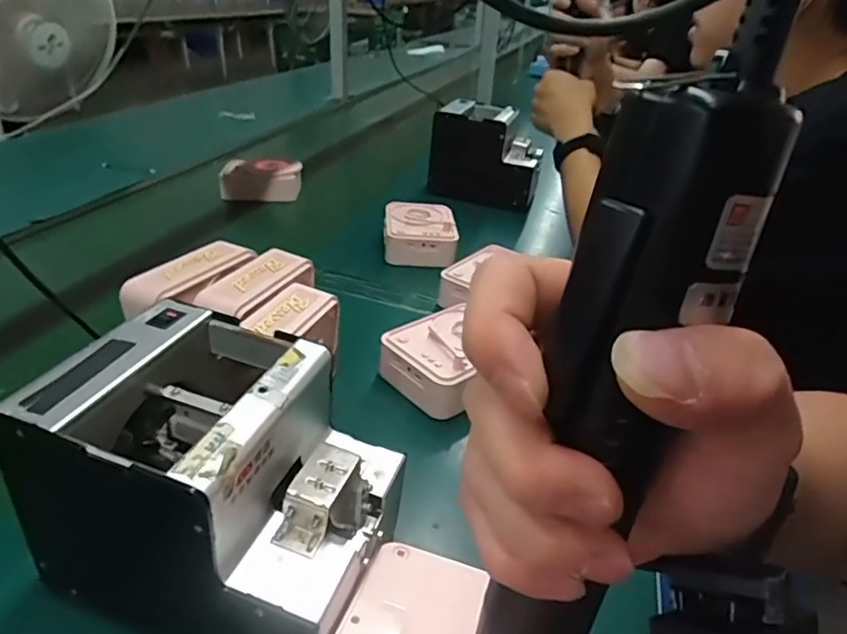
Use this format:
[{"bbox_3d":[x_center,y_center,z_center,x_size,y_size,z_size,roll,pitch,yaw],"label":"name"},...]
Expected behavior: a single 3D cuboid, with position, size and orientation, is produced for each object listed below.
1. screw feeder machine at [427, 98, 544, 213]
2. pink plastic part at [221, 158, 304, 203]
[{"bbox_3d":[0.109,-0.279,0.996,0.187,0.147,0.105,9,31,8],"label":"screw feeder machine"},{"bbox_3d":[-0.281,-0.240,0.998,0.133,0.065,0.053,-4,31,-13],"label":"pink plastic part"}]

